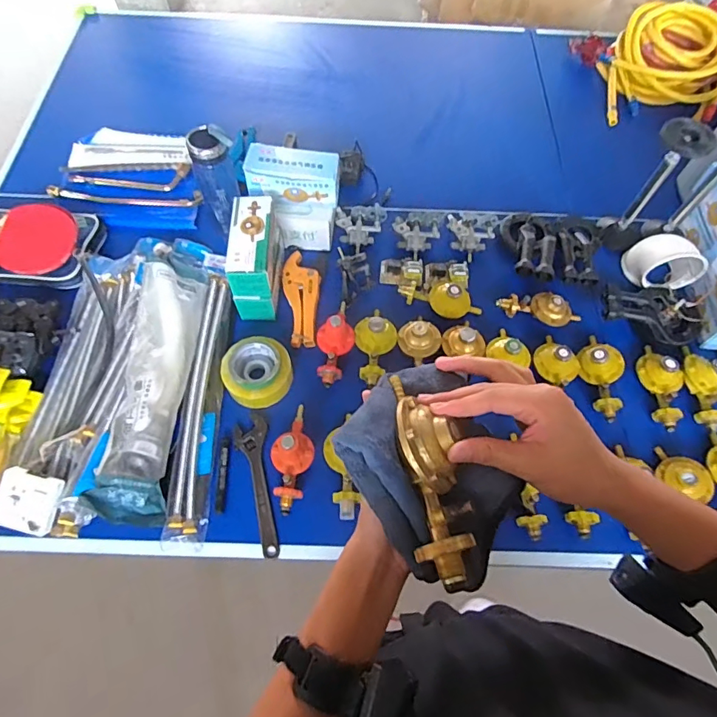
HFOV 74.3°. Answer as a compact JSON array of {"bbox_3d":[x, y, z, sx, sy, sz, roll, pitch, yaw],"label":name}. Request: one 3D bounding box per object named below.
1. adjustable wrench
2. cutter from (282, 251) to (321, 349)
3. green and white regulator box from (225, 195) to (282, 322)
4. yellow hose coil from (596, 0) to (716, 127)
[{"bbox_3d":[-0.171,0.213,0.816,0.058,0.022,0.244,-14,63,-5],"label":"adjustable wrench"},{"bbox_3d":[-0.115,-0.129,0.977,0.074,0.017,0.226,-8,62,-2],"label":"cutter"},{"bbox_3d":[-0.202,-0.200,0.937,0.075,0.145,0.194,-1,62,2],"label":"green and white regulator box"},{"bbox_3d":[0.837,-0.820,1.286,0.316,0.123,0.328,-1,62,2],"label":"yellow hose coil"}]

